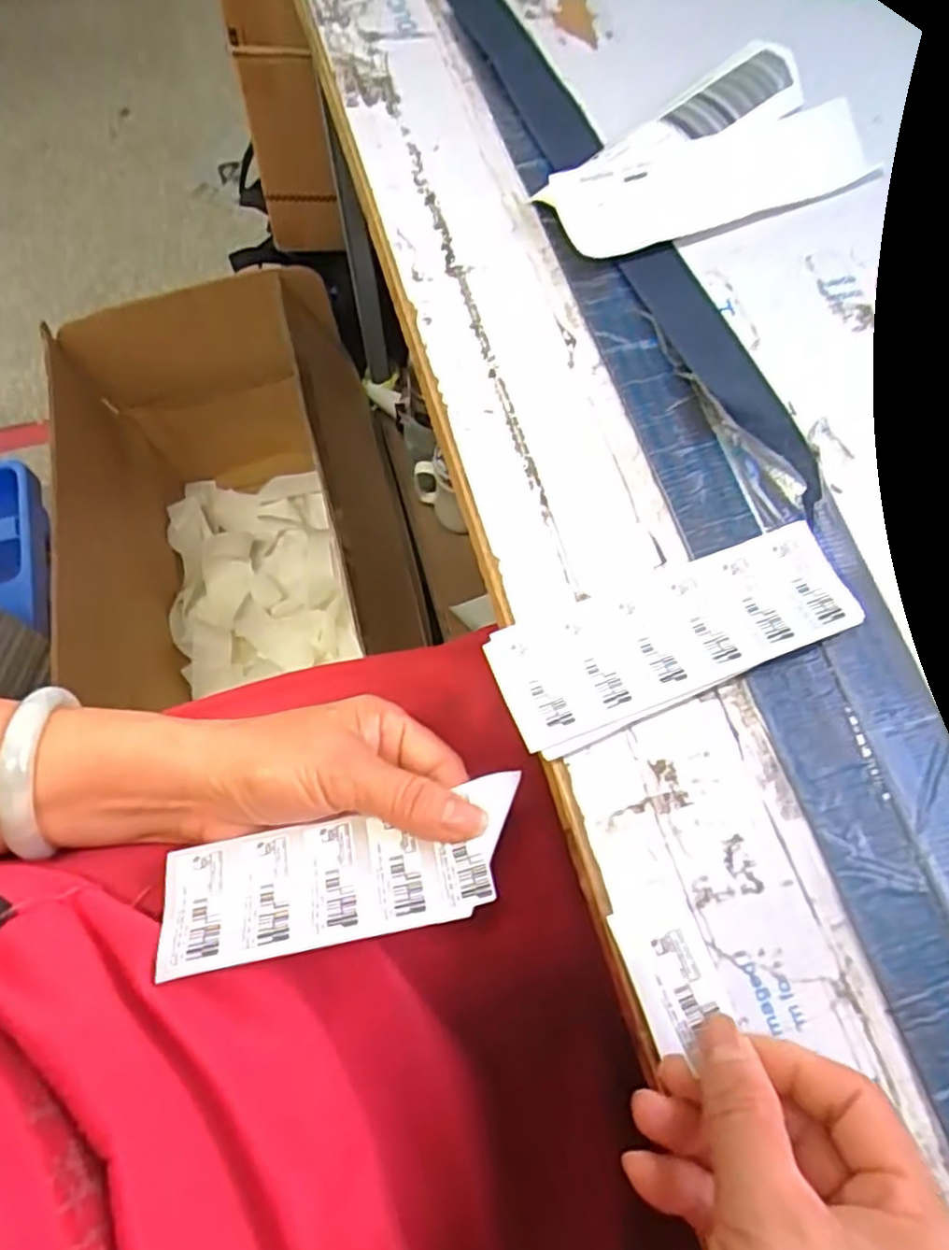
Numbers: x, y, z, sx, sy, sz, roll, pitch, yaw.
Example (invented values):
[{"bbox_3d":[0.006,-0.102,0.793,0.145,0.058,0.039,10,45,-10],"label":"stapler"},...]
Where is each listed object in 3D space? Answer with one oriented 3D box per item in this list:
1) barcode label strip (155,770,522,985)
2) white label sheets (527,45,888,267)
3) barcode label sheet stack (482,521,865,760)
[{"bbox_3d":[-0.050,0.097,0.278,0.140,0.008,0.049,-11,47,-6],"label":"barcode label strip"},{"bbox_3d":[0.135,-0.281,0.428,0.204,0.019,0.107,-29,71,-12],"label":"white label sheets"},{"bbox_3d":[0.086,0.005,0.313,0.156,0.016,0.058,-22,70,-9],"label":"barcode label sheet stack"}]

